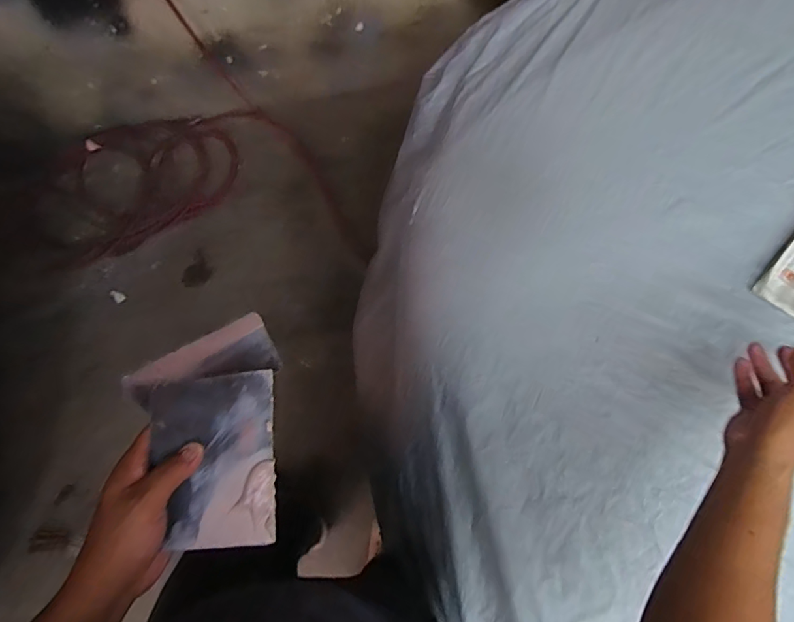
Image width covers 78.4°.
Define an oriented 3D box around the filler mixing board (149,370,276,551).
[{"bbox_3d":[-0.152,0.123,0.408,0.094,0.008,0.138,-1,77,-14],"label":"filler mixing board"}]

